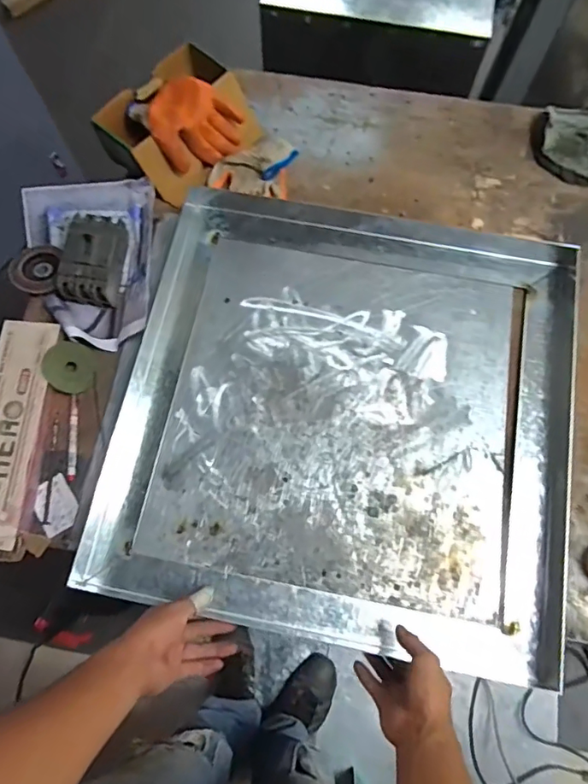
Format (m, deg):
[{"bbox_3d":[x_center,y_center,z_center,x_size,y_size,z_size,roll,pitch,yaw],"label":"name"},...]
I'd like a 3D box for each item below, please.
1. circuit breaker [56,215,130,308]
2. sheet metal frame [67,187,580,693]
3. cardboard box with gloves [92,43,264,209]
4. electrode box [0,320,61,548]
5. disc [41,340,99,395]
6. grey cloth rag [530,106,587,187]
[{"bbox_3d":[-0.311,-0.208,0.780,0.082,0.071,0.134,3,72,0],"label":"circuit breaker"},{"bbox_3d":[0.082,0.012,0.738,0.635,0.086,0.647,11,70,3],"label":"sheet metal frame"},{"bbox_3d":[-0.196,-0.471,0.869,0.200,0.097,0.241,39,75,11],"label":"cardboard box with gloves"},{"bbox_3d":[-0.400,0.057,0.707,0.075,0.031,0.326,4,72,1],"label":"electrode box"},{"bbox_3d":[-0.335,-0.037,0.755,0.072,0.006,0.074,2,86,-25],"label":"disc"},{"bbox_3d":[0.513,-0.455,0.903,0.161,0.027,0.168,32,74,9],"label":"grey cloth rag"}]

